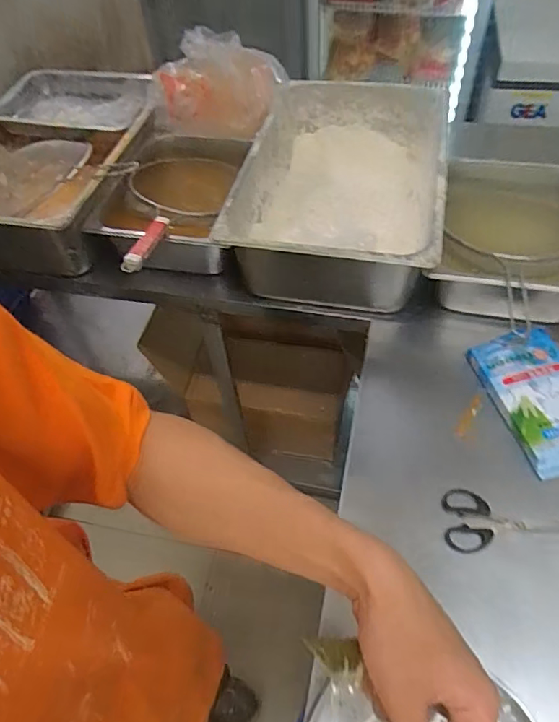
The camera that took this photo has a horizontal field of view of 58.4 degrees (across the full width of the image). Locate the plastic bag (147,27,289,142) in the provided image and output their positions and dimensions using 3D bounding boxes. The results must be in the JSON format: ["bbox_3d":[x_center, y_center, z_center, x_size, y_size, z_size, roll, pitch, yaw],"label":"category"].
[{"bbox_3d":[-0.131,-0.540,0.964,0.263,0.171,0.151,-3,52,1],"label":"plastic bag"}]

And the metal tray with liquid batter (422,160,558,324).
[{"bbox_3d":[0.396,-0.191,0.840,0.247,0.120,0.320,11,54,12],"label":"metal tray with liquid batter"}]

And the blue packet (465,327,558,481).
[{"bbox_3d":[0.357,0.049,0.678,0.126,0.034,0.207,-13,52,-6],"label":"blue packet"}]

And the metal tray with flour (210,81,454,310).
[{"bbox_3d":[0.116,-0.317,0.943,0.356,0.177,0.551,10,53,11],"label":"metal tray with flour"}]

